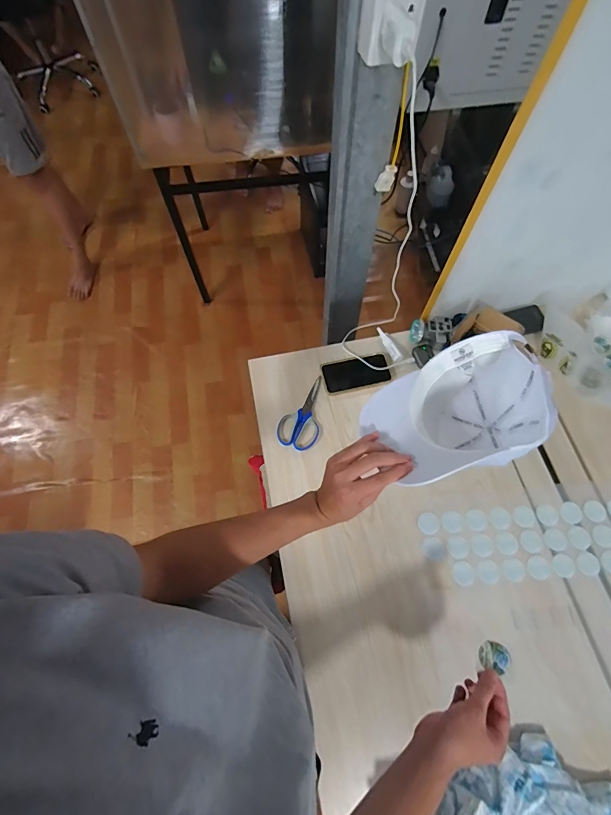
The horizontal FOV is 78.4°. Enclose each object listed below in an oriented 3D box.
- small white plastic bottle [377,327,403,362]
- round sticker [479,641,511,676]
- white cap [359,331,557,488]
[{"bbox_3d":[0.197,-0.152,0.896,0.024,0.024,0.109,-20,69,-7],"label":"small white plastic bottle"},{"bbox_3d":[0.263,0.345,0.521,0.038,0.005,0.034,4,52,43],"label":"round sticker"},{"bbox_3d":[0.222,0.005,0.539,0.249,0.148,0.171,-30,70,-11],"label":"white cap"}]

